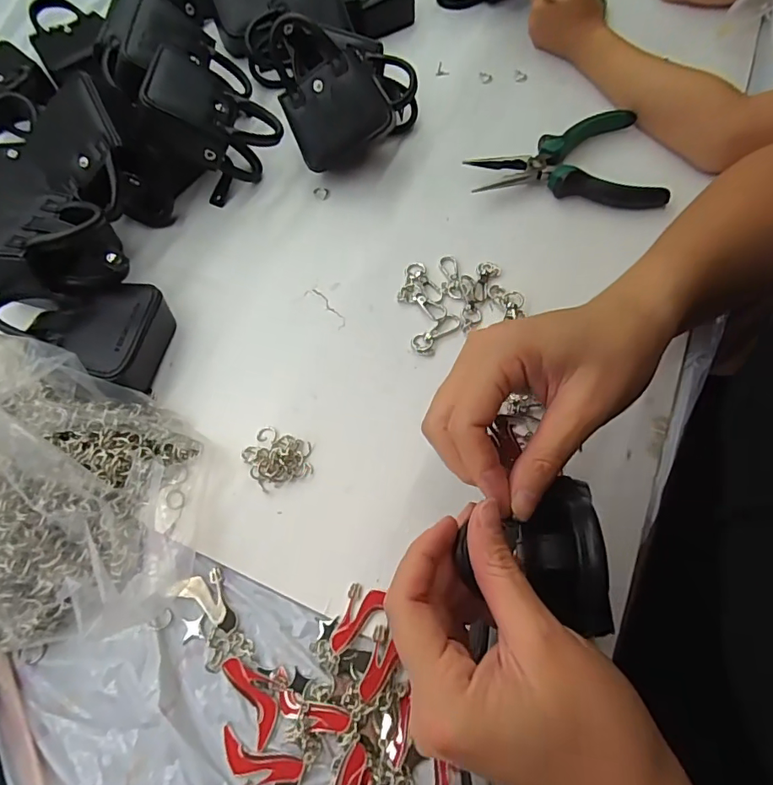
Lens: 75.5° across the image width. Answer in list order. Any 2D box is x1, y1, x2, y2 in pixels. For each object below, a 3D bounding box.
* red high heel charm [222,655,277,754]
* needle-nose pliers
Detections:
[{"bbox_3d":[-0.070,0.162,0.269,0.020,0.004,0.046,-32,70,-13],"label":"red high heel charm"},{"bbox_3d":[0.143,-0.183,0.404,0.145,0.015,0.091,-10,67,-4],"label":"needle-nose pliers"}]

